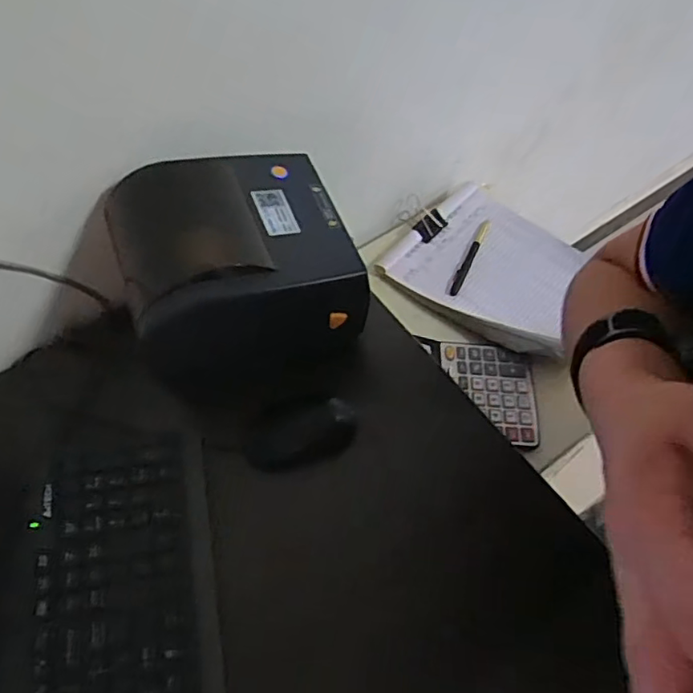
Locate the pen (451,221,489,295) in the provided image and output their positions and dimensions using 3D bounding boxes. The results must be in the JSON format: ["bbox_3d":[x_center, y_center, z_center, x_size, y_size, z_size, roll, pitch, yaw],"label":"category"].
[{"bbox_3d":[0.179,-0.129,0.862,0.013,0.006,0.143,23,63,13],"label":"pen"}]

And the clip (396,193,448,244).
[{"bbox_3d":[0.109,-0.196,0.897,0.058,0.029,0.086,-37,66,-19],"label":"clip"}]

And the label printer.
[{"bbox_3d":[-0.098,-0.065,0.581,0.215,0.154,0.205,-17,61,-9],"label":"label printer"}]

